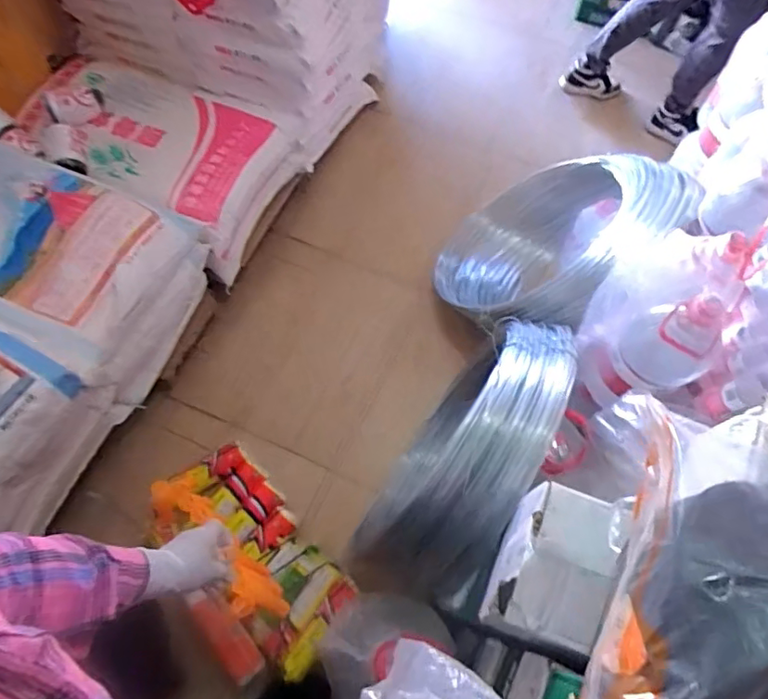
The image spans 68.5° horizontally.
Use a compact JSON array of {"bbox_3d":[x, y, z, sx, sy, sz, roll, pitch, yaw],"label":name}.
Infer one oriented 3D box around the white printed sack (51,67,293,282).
[{"bbox_3d":[-0.620,-0.559,1.558,0.644,0.185,0.421,25,68,10],"label":"white printed sack"}]

